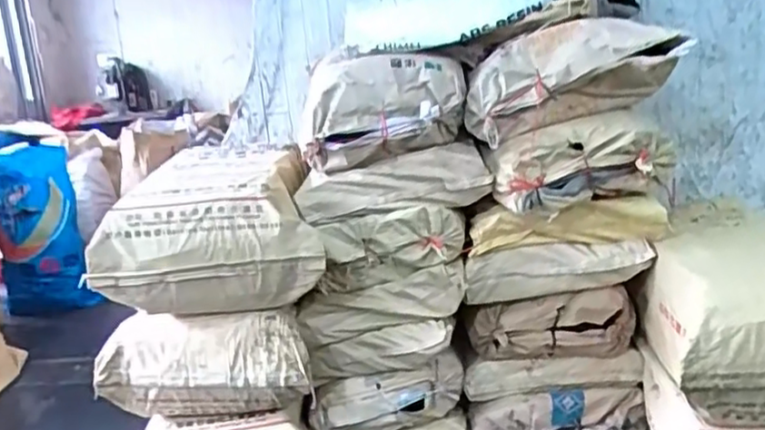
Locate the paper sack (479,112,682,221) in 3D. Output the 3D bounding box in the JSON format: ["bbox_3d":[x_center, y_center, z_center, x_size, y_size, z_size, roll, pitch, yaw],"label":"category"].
[{"bbox_3d":[0.464,-0.120,1.526,0.403,0.184,0.203,-6,13,-5],"label":"paper sack"}]

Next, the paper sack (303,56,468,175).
[{"bbox_3d":[-0.001,-0.247,1.601,0.377,0.253,0.173,-2,14,15],"label":"paper sack"}]

